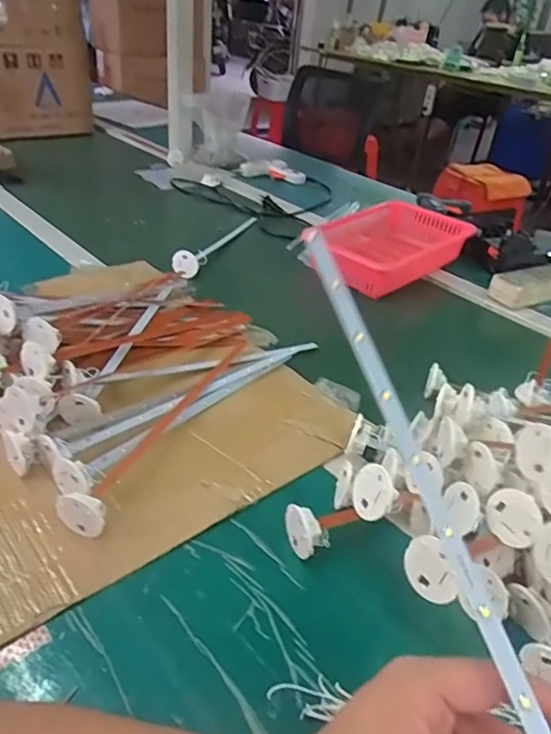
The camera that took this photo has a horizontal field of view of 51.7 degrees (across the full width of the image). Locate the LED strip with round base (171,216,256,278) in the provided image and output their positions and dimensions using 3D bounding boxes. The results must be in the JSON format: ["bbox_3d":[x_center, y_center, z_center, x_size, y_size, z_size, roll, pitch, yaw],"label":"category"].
[{"bbox_3d":[-0.092,-0.211,0.923,0.035,0.036,0.292,13,34,10],"label":"LED strip with round base"}]

